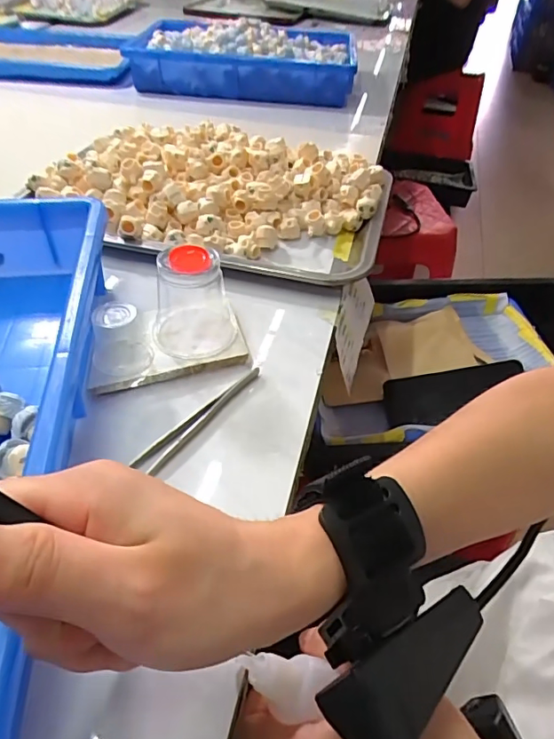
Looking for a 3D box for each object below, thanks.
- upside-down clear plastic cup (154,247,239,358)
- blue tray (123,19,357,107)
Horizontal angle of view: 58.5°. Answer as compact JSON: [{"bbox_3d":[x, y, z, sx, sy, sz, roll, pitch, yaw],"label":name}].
[{"bbox_3d":[-0.057,-0.052,0.343,0.055,0.070,0.064,0,44,-5],"label":"upside-down clear plastic cup"},{"bbox_3d":[-0.051,-0.530,0.851,0.344,0.087,0.229,7,42,0],"label":"blue tray"}]

